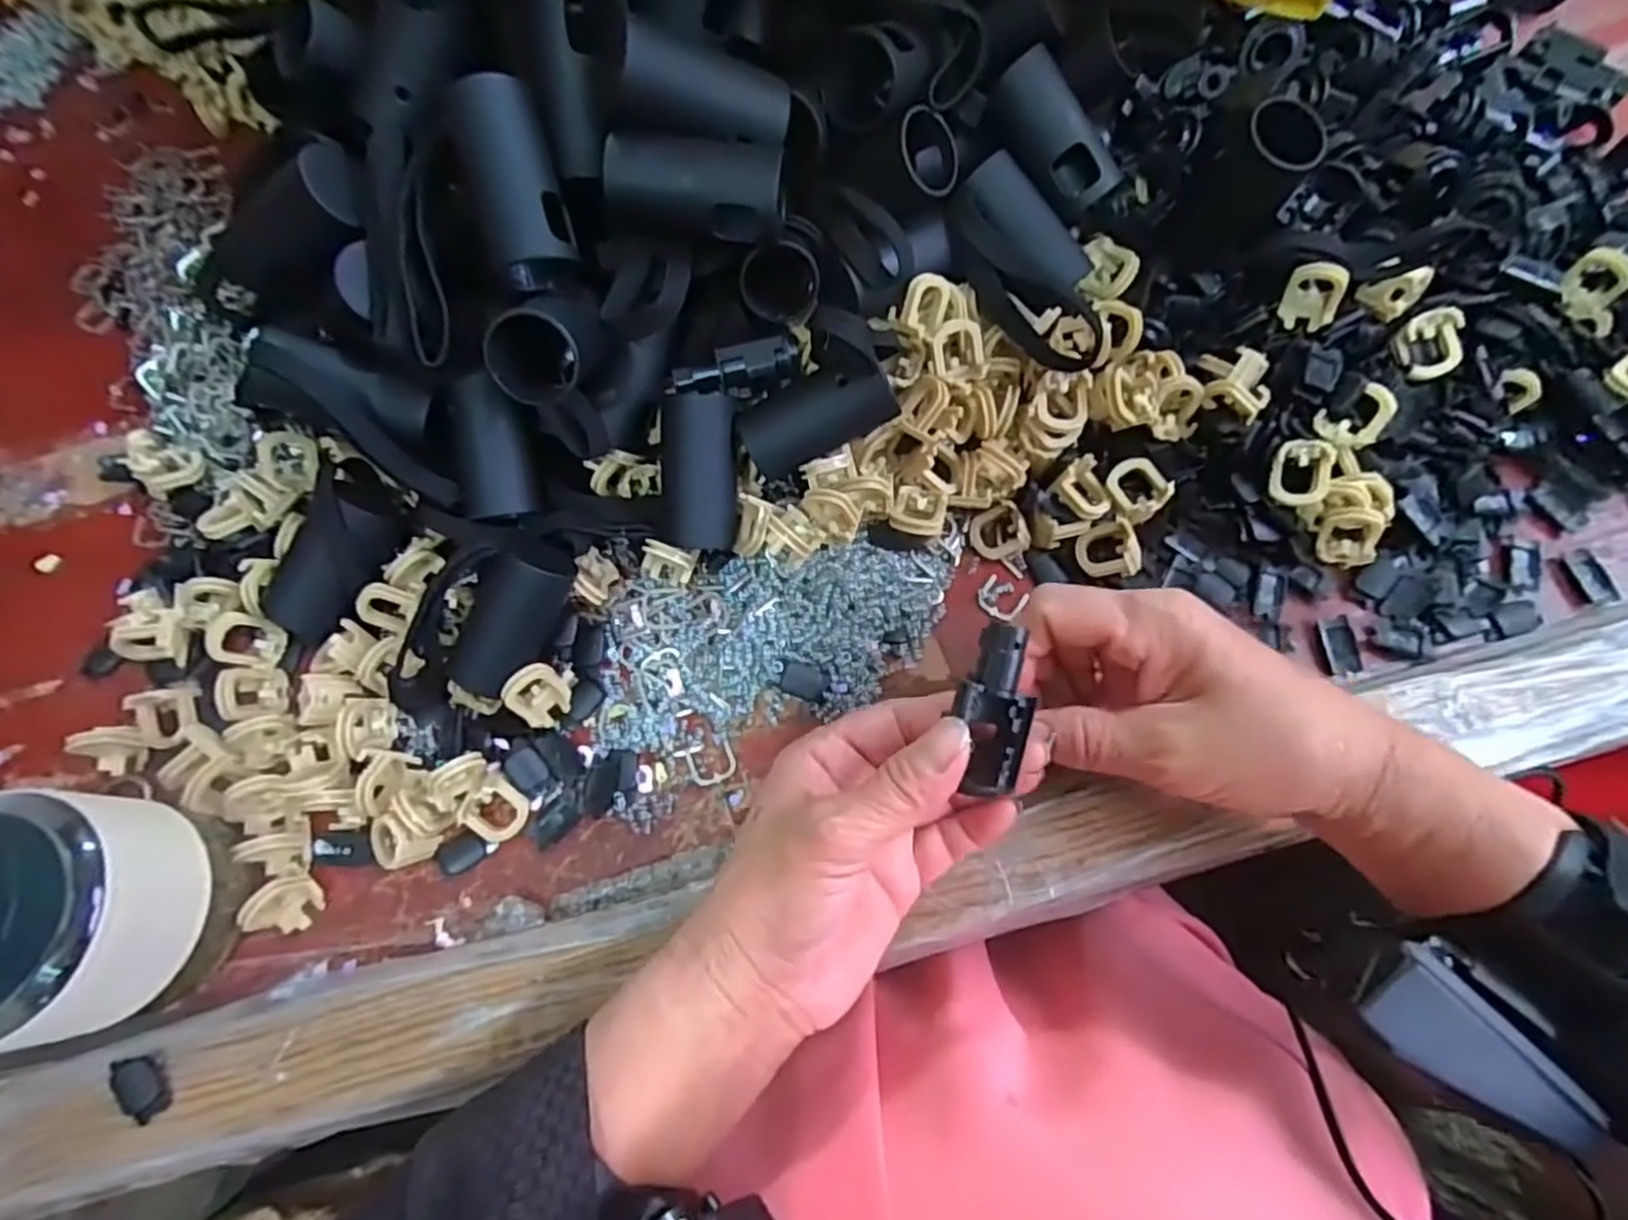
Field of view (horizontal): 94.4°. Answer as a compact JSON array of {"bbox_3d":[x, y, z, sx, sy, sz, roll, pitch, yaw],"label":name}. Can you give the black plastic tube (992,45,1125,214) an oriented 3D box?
[{"bbox_3d":[0.096,-0.189,0.300,0.059,0.024,0.021,43,76,-23],"label":"black plastic tube"}]

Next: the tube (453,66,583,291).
[{"bbox_3d":[-0.104,-0.148,0.264,0.026,0.022,0.065,-14,110,-2],"label":"tube"}]

